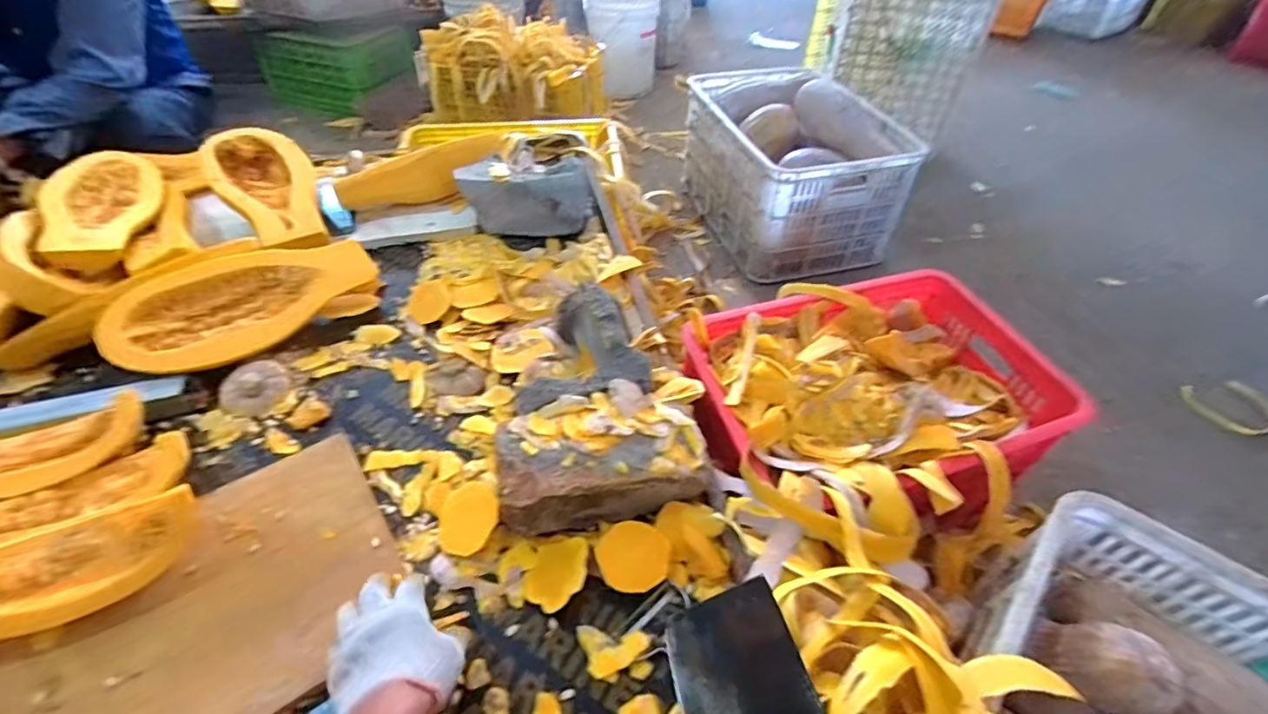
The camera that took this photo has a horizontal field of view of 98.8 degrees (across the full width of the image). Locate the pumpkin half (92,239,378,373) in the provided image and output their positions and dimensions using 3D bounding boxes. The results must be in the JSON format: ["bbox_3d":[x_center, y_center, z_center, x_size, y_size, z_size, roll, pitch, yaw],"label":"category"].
[{"bbox_3d":[-0.573,-0.083,0.809,0.157,0.075,0.341,35,53,23],"label":"pumpkin half"}]

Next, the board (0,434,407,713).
[{"bbox_3d":[-0.439,0.255,0.543,0.370,0.023,0.266,-31,54,-26],"label":"board"}]

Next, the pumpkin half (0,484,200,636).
[{"bbox_3d":[-0.588,0.212,0.526,0.307,0.068,0.104,-18,49,-17],"label":"pumpkin half"}]

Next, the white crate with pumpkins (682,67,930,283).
[{"bbox_3d":[0.427,-0.551,1.539,0.434,0.338,0.604,-11,48,-11],"label":"white crate with pumpkins"}]

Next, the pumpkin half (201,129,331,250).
[{"bbox_3d":[-0.639,-0.291,0.958,0.158,0.087,0.325,-25,55,-27],"label":"pumpkin half"}]

